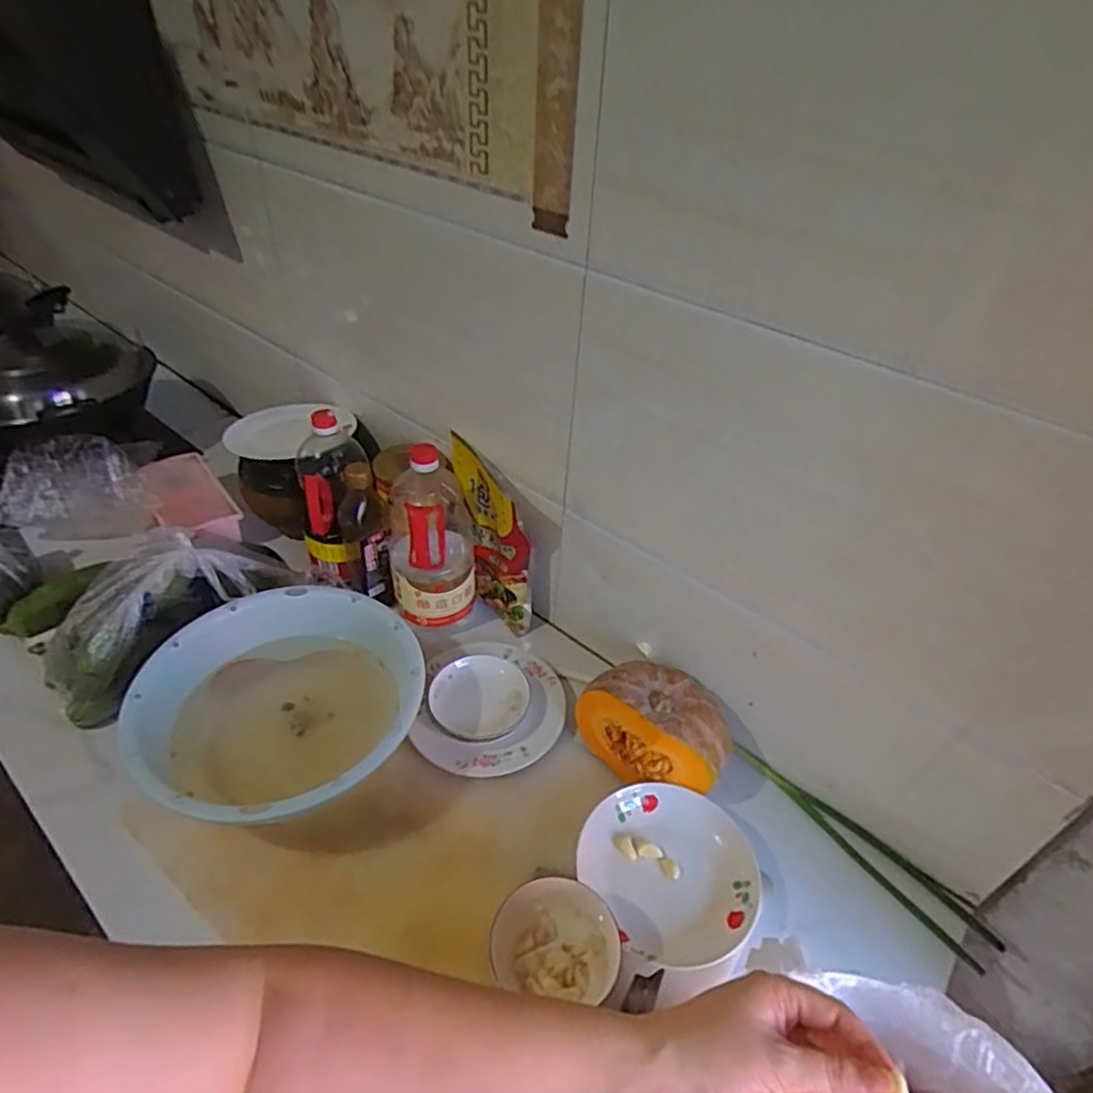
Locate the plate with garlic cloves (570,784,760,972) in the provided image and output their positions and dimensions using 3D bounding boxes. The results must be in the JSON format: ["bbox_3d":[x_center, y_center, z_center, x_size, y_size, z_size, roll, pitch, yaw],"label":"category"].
[{"bbox_3d":[0.132,0.350,0.728,0.173,0.044,0.179,2,40,-2],"label":"plate with garlic cloves"}]

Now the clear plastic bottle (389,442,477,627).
[{"bbox_3d":[-0.161,-0.016,0.934,0.112,0.252,0.109,-5,41,-10],"label":"clear plastic bottle"}]

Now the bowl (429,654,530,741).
[{"bbox_3d":[-0.084,0.196,0.866,0.120,0.042,0.112,2,40,-2],"label":"bowl"}]

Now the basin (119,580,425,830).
[{"bbox_3d":[-0.301,0.198,0.787,0.299,0.133,0.295,2,40,-2],"label":"basin"}]

